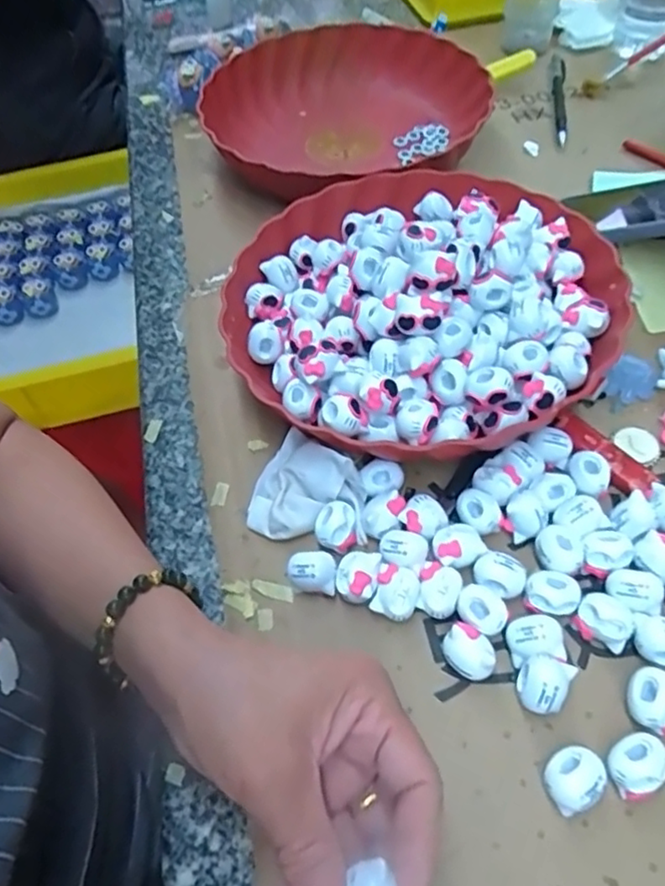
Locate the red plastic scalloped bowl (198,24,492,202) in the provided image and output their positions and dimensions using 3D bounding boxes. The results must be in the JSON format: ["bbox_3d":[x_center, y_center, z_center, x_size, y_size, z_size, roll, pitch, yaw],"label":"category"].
[{"bbox_3d":[0.014,-0.282,0.556,0.228,0.055,0.237,-2,54,3],"label":"red plastic scalloped bowl"}]

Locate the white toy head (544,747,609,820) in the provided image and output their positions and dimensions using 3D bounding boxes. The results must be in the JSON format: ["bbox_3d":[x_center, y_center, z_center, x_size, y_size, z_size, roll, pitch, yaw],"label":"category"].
[{"bbox_3d":[0.101,0.142,0.271,0.025,0.018,0.022,-35,59,-19],"label":"white toy head"}]

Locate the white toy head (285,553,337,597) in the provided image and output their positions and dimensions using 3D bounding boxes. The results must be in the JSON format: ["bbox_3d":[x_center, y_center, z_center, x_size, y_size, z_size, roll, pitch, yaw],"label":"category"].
[{"bbox_3d":[-0.010,0.067,0.331,0.025,0.021,0.018,13,57,14],"label":"white toy head"}]

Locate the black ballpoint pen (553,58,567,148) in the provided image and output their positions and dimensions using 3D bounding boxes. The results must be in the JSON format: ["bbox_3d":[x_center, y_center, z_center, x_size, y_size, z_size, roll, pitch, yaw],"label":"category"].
[{"bbox_3d":[0.211,-0.323,0.597,0.011,0.011,0.156,7,55,10],"label":"black ballpoint pen"}]

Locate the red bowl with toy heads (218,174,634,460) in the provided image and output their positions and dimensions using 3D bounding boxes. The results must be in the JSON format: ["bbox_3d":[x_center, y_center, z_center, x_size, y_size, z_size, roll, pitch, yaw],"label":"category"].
[{"bbox_3d":[0.053,-0.092,0.402,0.231,0.077,0.237,-34,59,-18],"label":"red bowl with toy heads"}]

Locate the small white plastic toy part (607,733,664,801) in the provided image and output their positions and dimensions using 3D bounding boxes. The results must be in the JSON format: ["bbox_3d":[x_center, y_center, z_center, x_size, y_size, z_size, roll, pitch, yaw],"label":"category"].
[{"bbox_3d":[0.129,0.137,0.273,0.025,0.019,0.021,-37,60,-20],"label":"small white plastic toy part"}]

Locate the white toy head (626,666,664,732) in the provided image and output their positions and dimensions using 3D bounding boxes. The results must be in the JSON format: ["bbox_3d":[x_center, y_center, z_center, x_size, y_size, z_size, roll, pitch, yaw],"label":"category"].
[{"bbox_3d":[0.142,0.115,0.288,0.019,0.019,0.026,14,57,15],"label":"white toy head"}]

